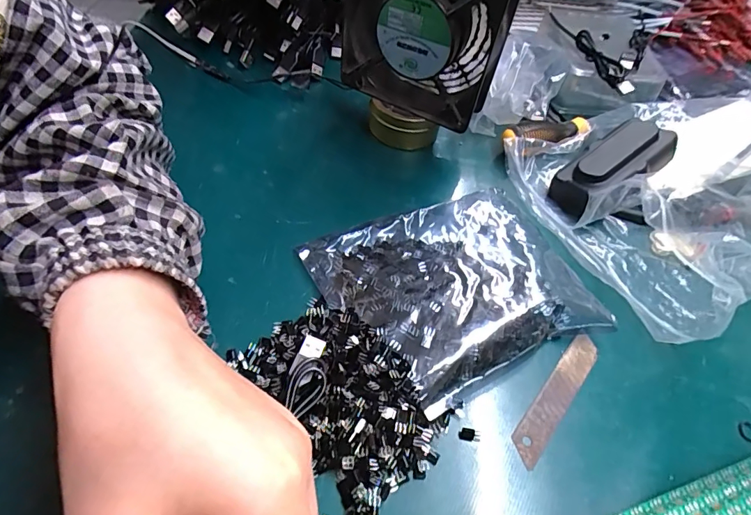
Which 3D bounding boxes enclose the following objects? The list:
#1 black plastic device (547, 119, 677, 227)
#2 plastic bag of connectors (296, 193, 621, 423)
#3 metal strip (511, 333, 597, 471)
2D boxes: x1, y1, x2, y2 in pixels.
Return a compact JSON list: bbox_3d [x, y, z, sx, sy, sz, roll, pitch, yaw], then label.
[{"bbox_3d":[0.191,-0.072,0.356,0.115,0.032,0.055,-39,64,-12],"label":"black plastic device"},{"bbox_3d":[0.049,0.014,0.293,0.155,0.034,0.138,-20,57,-20],"label":"plastic bag of connectors"},{"bbox_3d":[0.109,0.082,0.267,0.017,0.004,0.092,36,57,20],"label":"metal strip"}]

